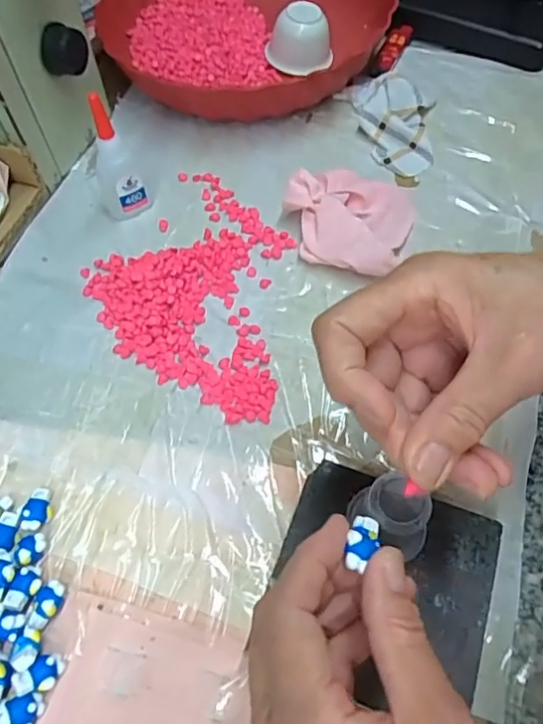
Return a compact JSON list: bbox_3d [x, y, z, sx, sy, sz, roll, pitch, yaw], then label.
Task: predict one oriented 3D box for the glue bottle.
[{"bbox_3d":[-0.106,-0.138,0.378,0.034,0.086,0.026,-15,61,-9],"label":"glue bottle"}]

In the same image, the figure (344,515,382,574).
[{"bbox_3d":[0.035,0.067,0.210,0.010,0.006,0.021,18,44,10],"label":"figure"}]

